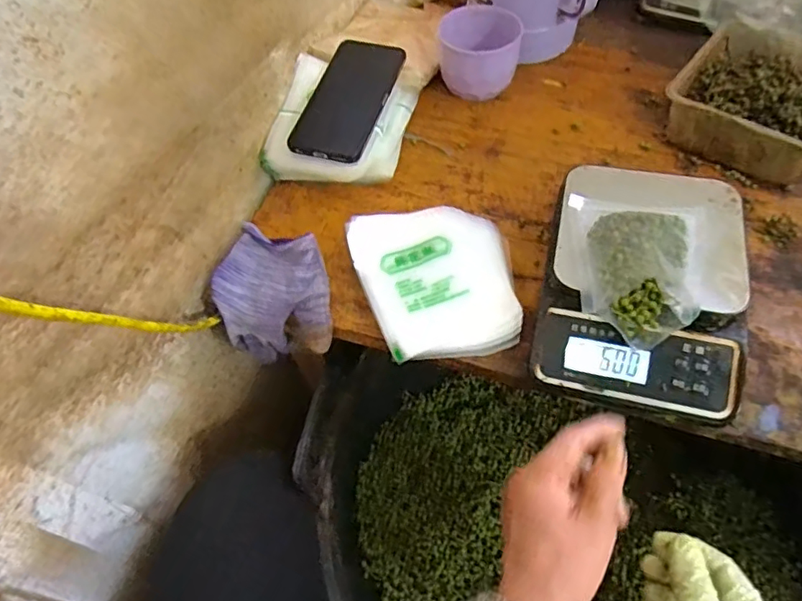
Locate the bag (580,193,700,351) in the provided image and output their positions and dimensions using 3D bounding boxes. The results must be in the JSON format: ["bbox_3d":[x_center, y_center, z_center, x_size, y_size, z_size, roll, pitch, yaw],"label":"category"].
[{"bbox_3d":[0.181,-0.039,0.423,0.093,0.053,0.140,10,58,11],"label":"bag"}]

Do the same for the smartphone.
[{"bbox_3d":[-0.054,-0.216,0.604,0.077,0.010,0.172,15,61,9],"label":"smartphone"}]

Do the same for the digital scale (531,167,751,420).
[{"bbox_3d":[0.195,-0.017,0.471,0.152,0.053,0.212,10,58,11],"label":"digital scale"}]

